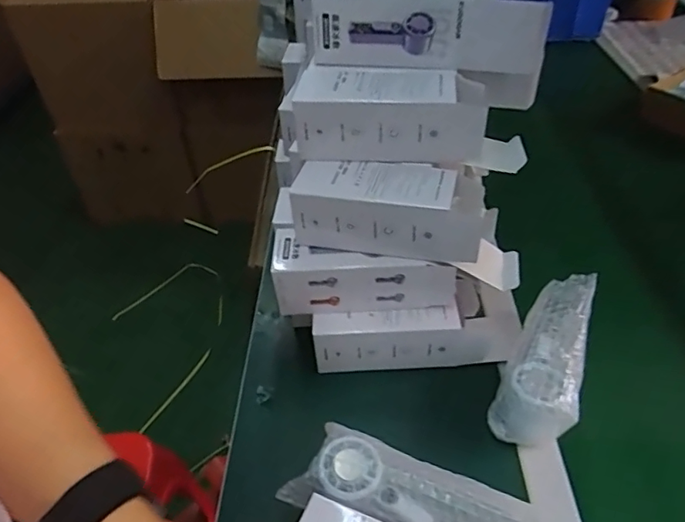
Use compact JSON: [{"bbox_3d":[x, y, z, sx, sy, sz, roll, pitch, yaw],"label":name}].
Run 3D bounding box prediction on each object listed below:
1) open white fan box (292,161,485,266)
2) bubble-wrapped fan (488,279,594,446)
[{"bbox_3d":[0.046,-0.054,0.564,0.192,0.072,0.074,6,42,10],"label":"open white fan box"},{"bbox_3d":[0.222,0.092,0.569,0.081,0.076,0.202,18,61,22],"label":"bubble-wrapped fan"}]

